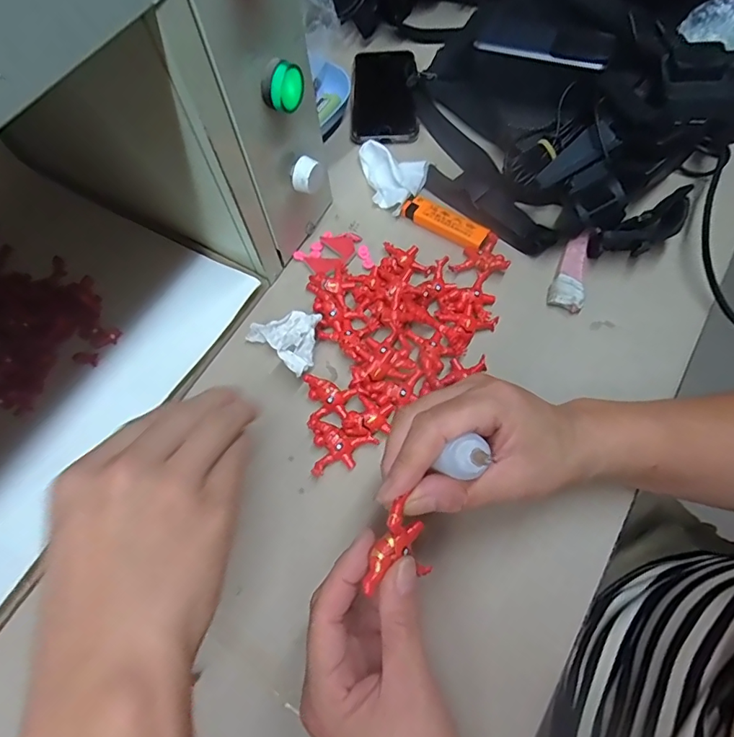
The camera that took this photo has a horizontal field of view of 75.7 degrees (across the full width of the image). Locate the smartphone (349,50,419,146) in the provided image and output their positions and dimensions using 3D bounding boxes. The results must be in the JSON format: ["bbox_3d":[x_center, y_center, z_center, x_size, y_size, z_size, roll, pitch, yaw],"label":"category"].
[{"bbox_3d":[0.017,-0.291,0.495,0.068,0.015,0.136,1,65,1],"label":"smartphone"}]

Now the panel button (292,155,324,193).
[{"bbox_3d":[-0.044,-0.148,0.358,0.019,0.017,0.024,25,68,12],"label":"panel button"}]

